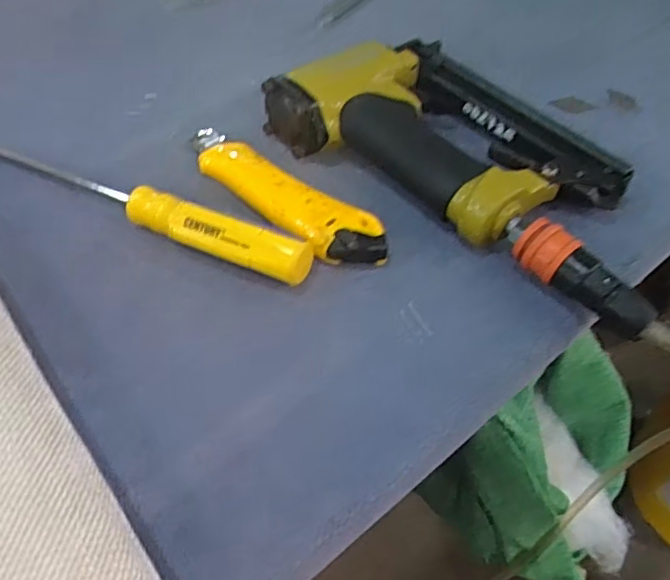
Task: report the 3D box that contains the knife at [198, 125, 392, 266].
[{"bbox_3d":[-0.037,-0.061,0.371,0.160,0.020,0.039,35,60,24],"label":"knife"}]

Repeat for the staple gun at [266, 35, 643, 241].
[{"bbox_3d":[0.071,-0.099,0.389,0.210,0.042,0.129,34,60,24],"label":"staple gun"}]

